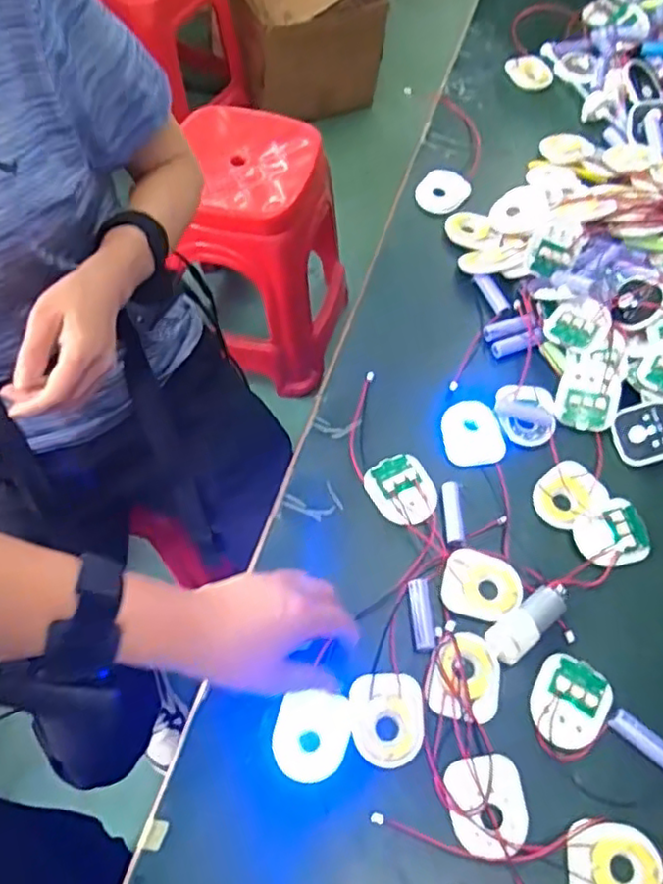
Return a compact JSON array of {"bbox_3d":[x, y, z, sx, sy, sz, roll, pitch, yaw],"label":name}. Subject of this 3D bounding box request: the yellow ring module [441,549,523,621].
[{"bbox_3d":[0.113,0.107,0.489,0.058,0.010,0.050,13,63,7],"label":"yellow ring module"}]

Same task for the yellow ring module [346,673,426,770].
[{"bbox_3d":[0.039,0.187,0.444,0.049,0.004,0.057,-5,62,-3],"label":"yellow ring module"}]

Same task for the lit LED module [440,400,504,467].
[{"bbox_3d":[0.119,-0.009,0.555,0.051,0.004,0.061,-9,62,-5],"label":"lit LED module"}]

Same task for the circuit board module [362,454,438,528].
[{"bbox_3d":[0.057,0.038,0.526,0.052,0.008,0.060,-20,64,-11],"label":"circuit board module"}]

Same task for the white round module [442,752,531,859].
[{"bbox_3d":[0.100,0.233,0.420,0.049,0.005,0.057,-9,62,-5],"label":"white round module"}]

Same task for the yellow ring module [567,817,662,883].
[{"bbox_3d":[0.176,0.265,0.408,0.056,0.004,0.050,3,62,1],"label":"yellow ring module"}]

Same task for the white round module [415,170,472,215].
[{"bbox_3d":[0.118,-0.265,0.693,0.052,0.008,0.064,25,65,13],"label":"white round module"}]

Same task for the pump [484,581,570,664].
[{"bbox_3d":[0.144,0.128,0.471,0.075,0.023,0.027,-33,67,-17],"label":"pump"}]

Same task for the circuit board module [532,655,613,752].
[{"bbox_3d":[0.165,0.180,0.452,0.050,0.008,0.058,37,68,18],"label":"circuit board module"}]

